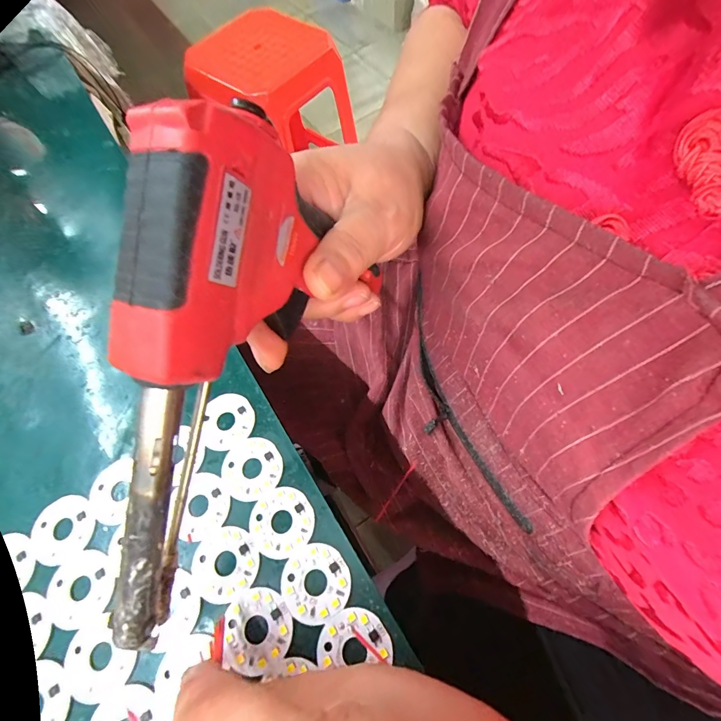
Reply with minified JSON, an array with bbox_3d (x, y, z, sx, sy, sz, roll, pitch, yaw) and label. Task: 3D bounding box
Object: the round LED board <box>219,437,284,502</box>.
[{"bbox_3d":[-0.056,0.055,0.185,0.030,0.004,0.030,-1,66,3],"label":"round LED board"}]

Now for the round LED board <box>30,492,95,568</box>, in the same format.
[{"bbox_3d":[-0.150,0.084,0.179,0.031,0.004,0.030,-1,66,3],"label":"round LED board"}]

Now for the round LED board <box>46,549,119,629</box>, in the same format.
[{"bbox_3d":[-0.132,0.106,0.169,0.031,0.004,0.030,-1,66,3],"label":"round LED board"}]

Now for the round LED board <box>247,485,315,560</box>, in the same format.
[{"bbox_3d":[-0.039,0.078,0.174,0.031,0.004,0.030,-1,66,3],"label":"round LED board"}]

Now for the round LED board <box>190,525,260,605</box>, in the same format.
[{"bbox_3d":[-0.064,0.094,0.168,0.031,0.004,0.030,-1,66,3],"label":"round LED board"}]

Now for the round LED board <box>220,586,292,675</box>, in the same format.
[{"bbox_3d":[-0.046,0.117,0.157,0.030,0.004,0.029,-1,66,3],"label":"round LED board"}]

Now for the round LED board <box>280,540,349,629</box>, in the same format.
[{"bbox_3d":[-0.020,0.100,0.163,0.030,0.004,0.030,-24,67,-7],"label":"round LED board"}]

